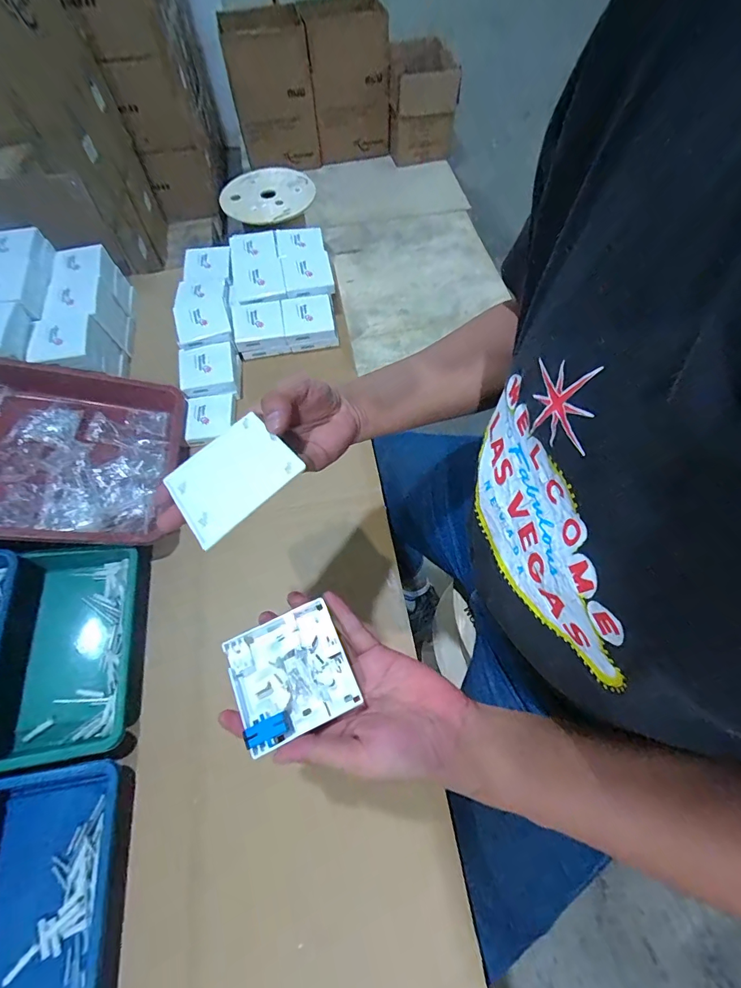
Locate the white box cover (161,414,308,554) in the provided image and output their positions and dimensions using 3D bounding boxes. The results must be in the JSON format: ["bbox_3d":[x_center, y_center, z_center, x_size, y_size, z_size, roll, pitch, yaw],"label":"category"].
[{"bbox_3d":[-0.101,-0.013,0.299,0.085,0.007,0.086,-41,54,-8],"label":"white box cover"}]

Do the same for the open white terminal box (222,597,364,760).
[{"bbox_3d":[-0.063,0.138,0.322,0.085,0.015,0.084,-22,64,-10],"label":"open white terminal box"}]

